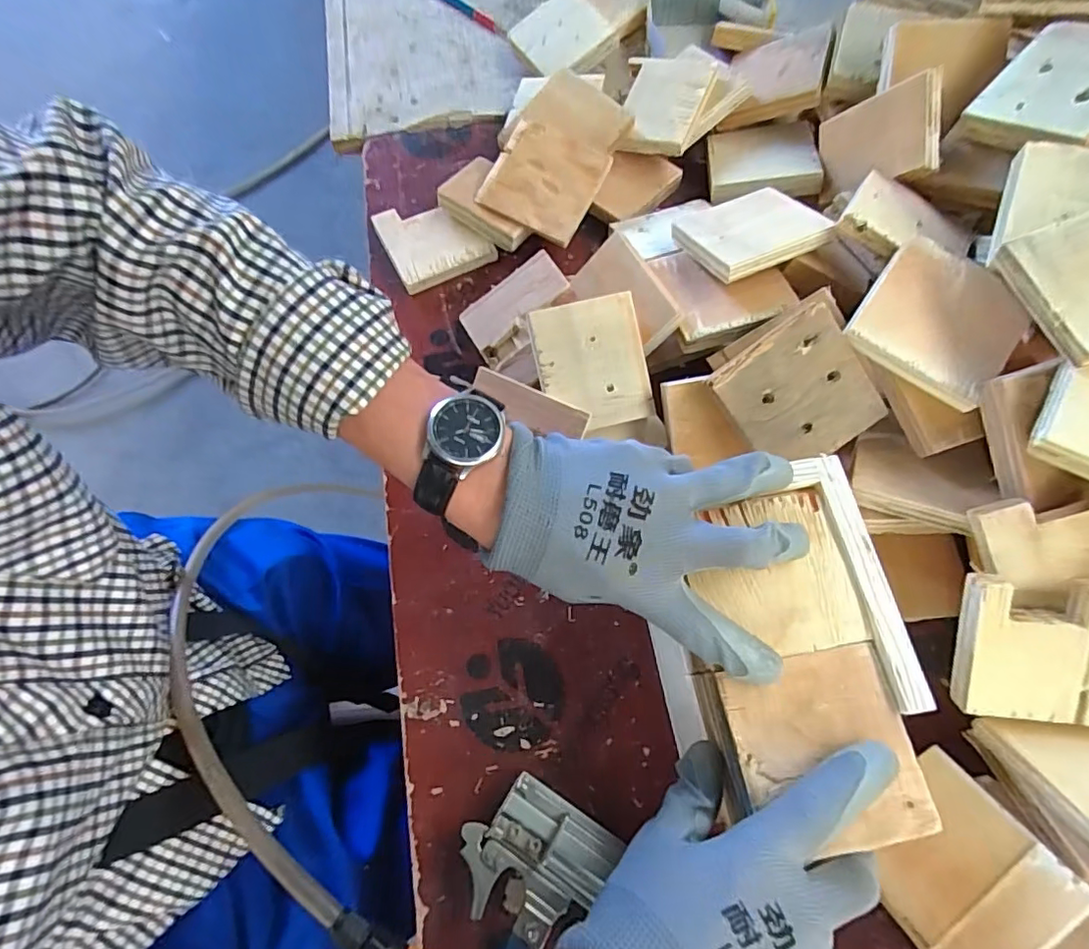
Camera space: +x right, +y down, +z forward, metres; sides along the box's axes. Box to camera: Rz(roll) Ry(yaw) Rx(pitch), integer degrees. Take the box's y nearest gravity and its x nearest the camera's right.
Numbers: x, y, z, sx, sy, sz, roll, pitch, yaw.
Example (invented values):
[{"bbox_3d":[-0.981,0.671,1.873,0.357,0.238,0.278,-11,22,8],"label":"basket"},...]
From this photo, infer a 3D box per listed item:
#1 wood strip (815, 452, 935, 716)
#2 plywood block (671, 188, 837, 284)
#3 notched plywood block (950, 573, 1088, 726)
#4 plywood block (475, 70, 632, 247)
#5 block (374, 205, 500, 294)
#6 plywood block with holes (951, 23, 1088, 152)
[{"bbox_3d":[0.179,0.056,0.309,0.016,0.007,0.140,-10,72,-2],"label":"wood strip"},{"bbox_3d":[0.157,-0.188,0.432,0.095,0.016,0.086,-21,49,-5],"label":"plywood block"},{"bbox_3d":[0.294,0.102,0.320,0.098,0.016,0.081,2,100,11],"label":"notched plywood block"},{"bbox_3d":[0.012,-0.280,0.487,0.090,0.017,0.151,27,83,9],"label":"plywood block"},{"bbox_3d":[-0.101,-0.210,0.497,0.082,0.018,0.085,-30,74,-9],"label":"block"},{"bbox_3d":[0.356,-0.265,0.387,0.095,0.018,0.086,-49,52,5],"label":"plywood block with holes"}]

